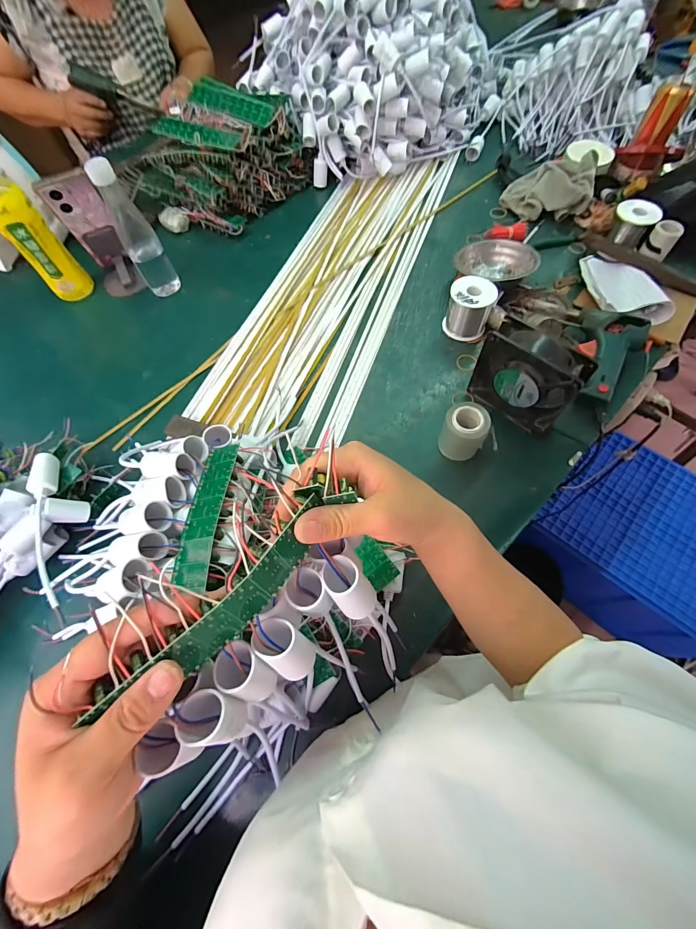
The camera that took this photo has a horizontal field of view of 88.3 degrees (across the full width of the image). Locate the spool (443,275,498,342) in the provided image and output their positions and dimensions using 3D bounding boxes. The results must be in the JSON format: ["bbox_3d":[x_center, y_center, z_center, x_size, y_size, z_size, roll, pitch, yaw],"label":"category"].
[{"bbox_3d":[0.187,-0.240,0.556,0.065,0.072,0.058,16,67,10],"label":"spool"}]

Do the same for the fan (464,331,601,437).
[{"bbox_3d":[0.227,-0.110,0.458,0.120,0.110,0.048,41,73,19],"label":"fan"}]

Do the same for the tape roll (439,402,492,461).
[{"bbox_3d":[0.148,-0.041,0.464,0.053,0.064,0.051,-1,65,2],"label":"tape roll"}]

